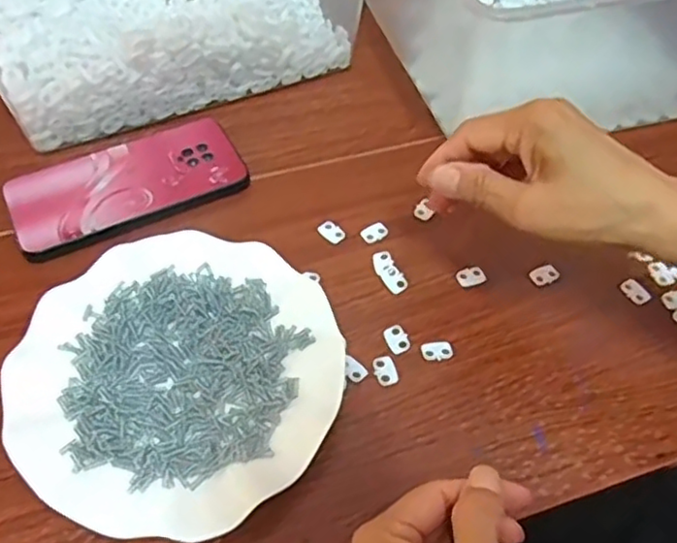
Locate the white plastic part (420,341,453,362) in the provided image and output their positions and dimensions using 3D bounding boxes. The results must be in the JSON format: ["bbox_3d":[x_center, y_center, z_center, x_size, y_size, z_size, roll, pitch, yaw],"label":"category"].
[{"bbox_3d":[0.062,0.049,0.407,0.019,0.004,0.012,-6,54,-7],"label":"white plastic part"}]

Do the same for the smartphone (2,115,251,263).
[{"bbox_3d":[-0.153,-0.066,0.476,0.162,0.007,0.084,-24,58,-19],"label":"smartphone"}]

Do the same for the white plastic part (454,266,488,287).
[{"bbox_3d":[0.090,0.002,0.442,0.020,0.004,0.014,-19,57,-15],"label":"white plastic part"}]

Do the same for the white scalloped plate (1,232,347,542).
[{"bbox_3d":[-0.090,0.059,0.380,0.177,0.023,0.179,1,54,-1],"label":"white scalloped plate"}]

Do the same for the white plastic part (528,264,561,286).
[{"bbox_3d":[0.141,0.002,0.446,0.018,0.006,0.013,-18,56,-15],"label":"white plastic part"}]

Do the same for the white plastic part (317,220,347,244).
[{"bbox_3d":[-0.005,-0.028,0.462,0.013,0.004,0.019,-32,61,-23],"label":"white plastic part"}]

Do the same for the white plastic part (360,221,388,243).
[{"bbox_3d":[0.026,-0.029,0.463,0.018,0.004,0.015,-32,61,-23],"label":"white plastic part"}]

